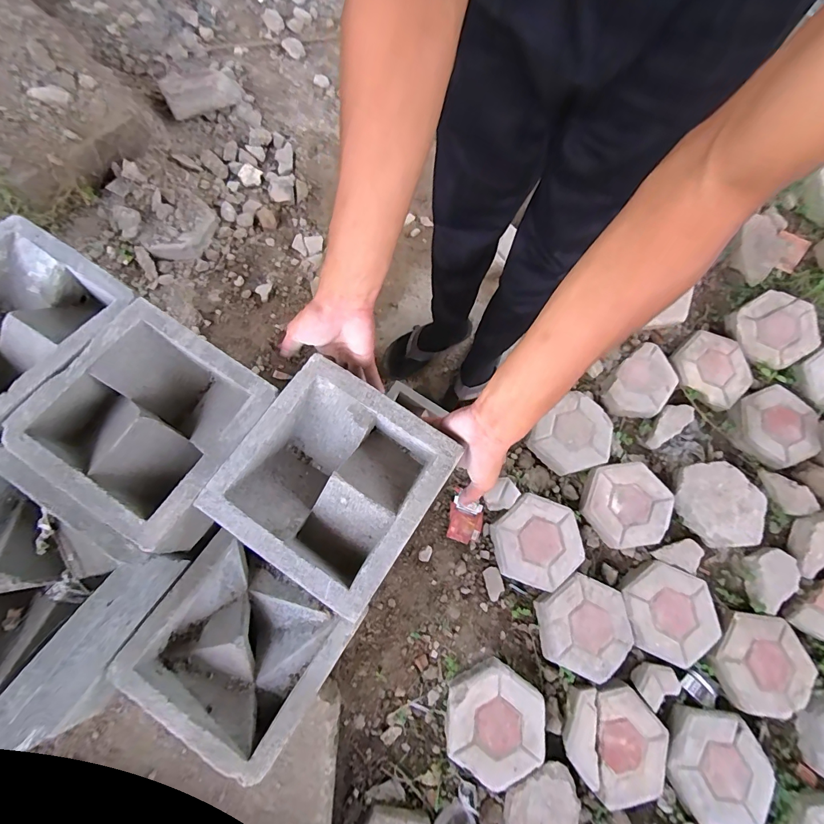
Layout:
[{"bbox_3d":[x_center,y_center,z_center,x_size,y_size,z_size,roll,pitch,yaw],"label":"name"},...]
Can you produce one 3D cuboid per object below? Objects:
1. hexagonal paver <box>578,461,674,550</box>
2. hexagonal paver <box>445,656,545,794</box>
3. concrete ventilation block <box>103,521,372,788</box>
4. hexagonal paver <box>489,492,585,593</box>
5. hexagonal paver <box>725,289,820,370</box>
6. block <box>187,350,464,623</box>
[{"bbox_3d":[0.534,0.229,1.010,0.210,0.051,0.215,-44,80,-9],"label":"hexagonal paver"},{"bbox_3d":[0.174,0.654,0.853,0.199,0.057,0.207,1,76,1],"label":"hexagonal paver"},{"bbox_3d":[-0.190,0.262,0.461,0.200,0.076,0.183,33,75,6],"label":"concrete ventilation block"},{"bbox_3d":[0.299,0.308,0.962,0.207,0.050,0.195,21,77,5],"label":"hexagonal paver"},{"bbox_3d":[1.003,-0.229,1.117,0.197,0.060,0.195,-38,84,8],"label":"hexagonal paver"},{"bbox_3d":[-0.077,0.074,0.436,0.200,0.070,0.196,32,79,8],"label":"block"}]

